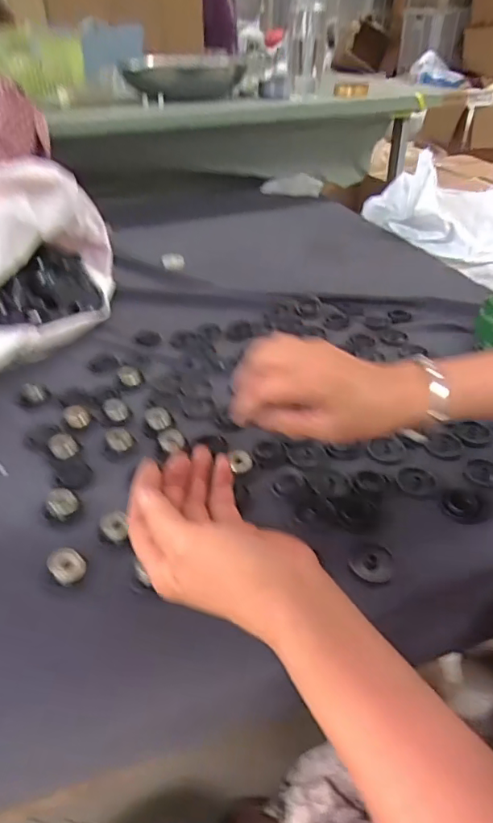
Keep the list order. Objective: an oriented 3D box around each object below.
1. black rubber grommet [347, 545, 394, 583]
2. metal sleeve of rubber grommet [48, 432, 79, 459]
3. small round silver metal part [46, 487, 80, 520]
[{"bbox_3d":[0.092,0.111,0.380,0.031,0.011,0.026,4,38,7],"label":"black rubber grommet"},{"bbox_3d":[-0.167,0.030,0.472,0.023,0.021,0.021,0,37,0],"label":"metal sleeve of rubber grommet"},{"bbox_3d":[-0.148,0.075,0.417,0.024,0.017,0.020,-20,41,-23],"label":"small round silver metal part"}]

